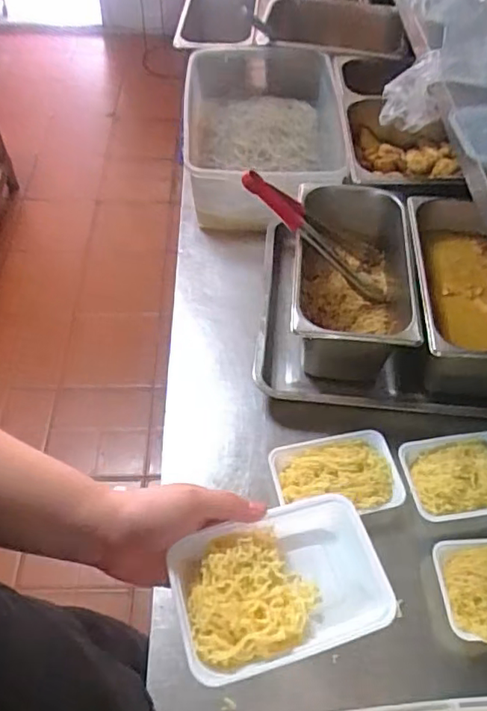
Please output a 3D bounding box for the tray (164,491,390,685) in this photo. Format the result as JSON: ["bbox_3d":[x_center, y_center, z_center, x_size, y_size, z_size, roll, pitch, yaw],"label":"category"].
[{"bbox_3d":[0.031,0.187,0.464,0.169,0.045,0.111,-15,56,-11],"label":"tray"}]

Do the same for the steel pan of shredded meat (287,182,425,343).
[{"bbox_3d":[0.170,-0.119,0.889,0.183,0.117,0.321,6,55,3],"label":"steel pan of shredded meat"}]

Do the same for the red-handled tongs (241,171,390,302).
[{"bbox_3d":[0.112,-0.188,0.870,0.280,0.035,0.100,31,48,-30],"label":"red-handled tongs"}]

